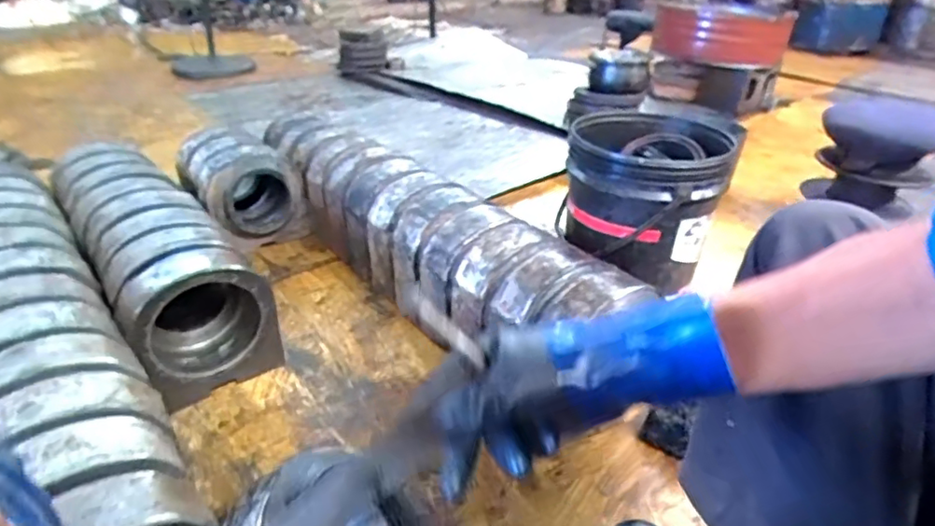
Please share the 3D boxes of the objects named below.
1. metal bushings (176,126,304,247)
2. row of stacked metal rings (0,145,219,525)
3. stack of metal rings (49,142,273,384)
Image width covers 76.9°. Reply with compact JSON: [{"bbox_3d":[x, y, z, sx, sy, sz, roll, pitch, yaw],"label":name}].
[{"bbox_3d":[-0.592,-0.205,1.535,0.257,0.228,0.305,-17,33,-28],"label":"metal bushings"},{"bbox_3d":[-0.668,0.112,0.909,0.210,0.184,1.105,-23,37,-35],"label":"row of stacked metal rings"},{"bbox_3d":[-0.673,-0.051,1.230,0.223,0.199,0.804,-21,36,-34],"label":"stack of metal rings"}]

